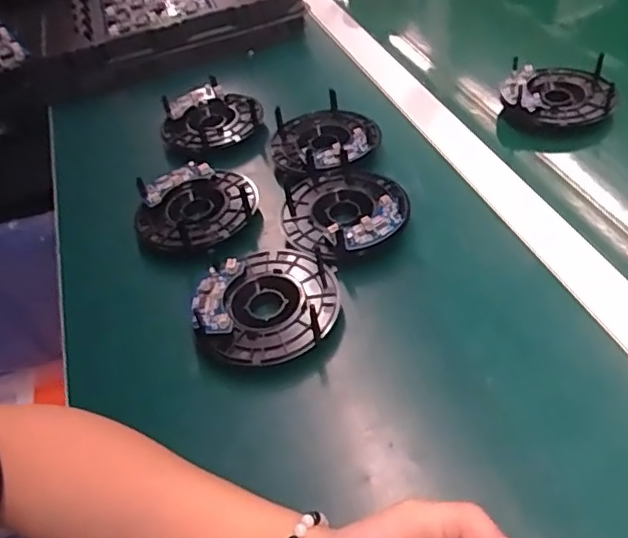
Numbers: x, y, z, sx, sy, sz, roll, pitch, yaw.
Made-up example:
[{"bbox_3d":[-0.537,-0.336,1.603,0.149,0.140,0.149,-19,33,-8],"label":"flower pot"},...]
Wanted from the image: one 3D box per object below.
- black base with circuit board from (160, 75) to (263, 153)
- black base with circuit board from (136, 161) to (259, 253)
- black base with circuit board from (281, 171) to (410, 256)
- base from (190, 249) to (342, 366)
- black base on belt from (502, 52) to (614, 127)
[{"bbox_3d":[-0.106,-0.150,0.588,0.092,0.030,0.090,-6,45,6],"label":"black base with circuit board"},{"bbox_3d":[-0.097,-0.051,0.488,0.098,0.023,0.086,-10,44,1],"label":"black base with circuit board"},{"bbox_3d":[0.024,-0.044,0.471,0.096,0.031,0.092,-6,45,6],"label":"black base with circuit board"},{"bbox_3d":[-0.033,0.025,0.416,0.097,0.028,0.099,-10,44,2],"label":"base"},{"bbox_3d":[0.228,-0.163,0.562,0.094,0.043,0.083,4,46,15],"label":"black base on belt"}]

